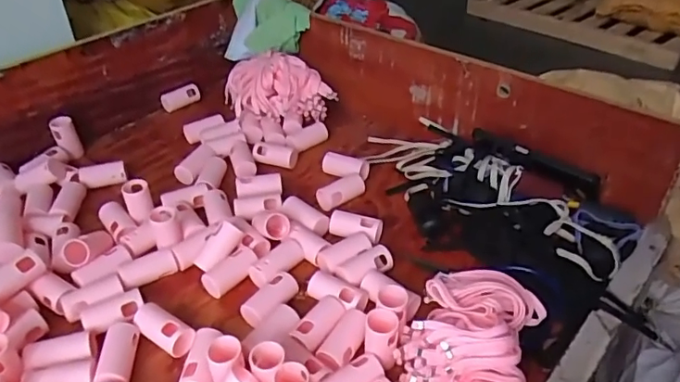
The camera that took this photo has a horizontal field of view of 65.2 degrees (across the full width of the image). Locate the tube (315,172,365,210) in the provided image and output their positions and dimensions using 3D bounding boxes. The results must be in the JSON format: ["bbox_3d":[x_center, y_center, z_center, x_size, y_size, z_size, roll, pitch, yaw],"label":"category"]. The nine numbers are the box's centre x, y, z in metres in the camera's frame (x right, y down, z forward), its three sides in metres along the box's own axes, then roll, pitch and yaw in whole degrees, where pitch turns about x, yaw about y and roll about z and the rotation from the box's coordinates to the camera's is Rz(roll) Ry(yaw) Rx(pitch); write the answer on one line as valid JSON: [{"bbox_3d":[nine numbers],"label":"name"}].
[{"bbox_3d":[0.003,0.000,0.714,0.066,0.023,0.028,-24,42,-26],"label":"tube"}]

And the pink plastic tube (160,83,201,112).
[{"bbox_3d":[-0.286,-0.168,0.956,0.069,0.028,0.026,-21,41,-24],"label":"pink plastic tube"}]

